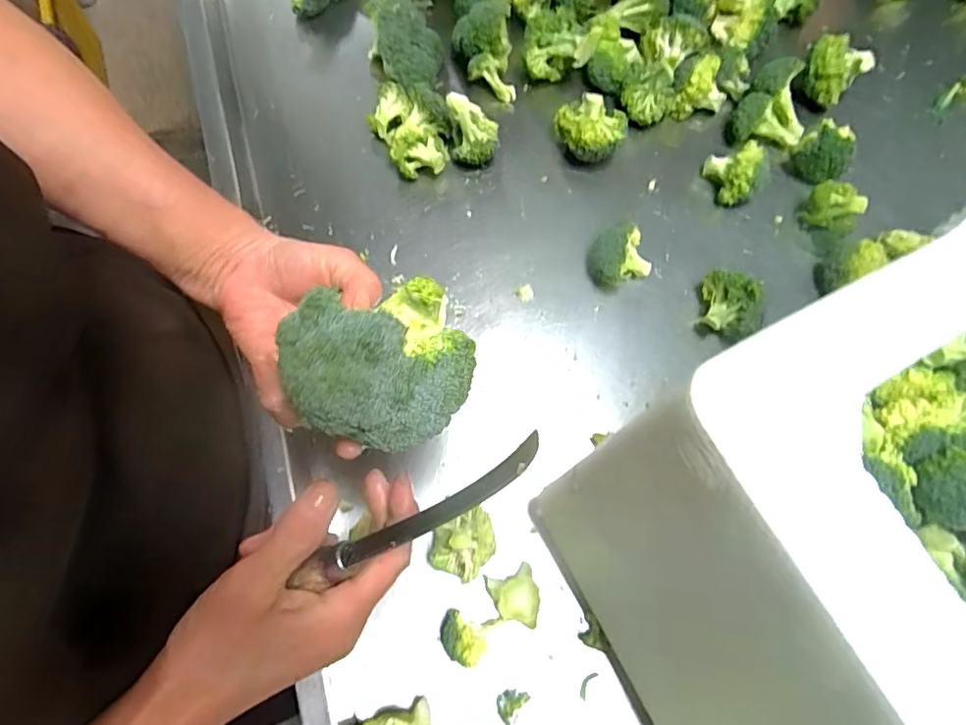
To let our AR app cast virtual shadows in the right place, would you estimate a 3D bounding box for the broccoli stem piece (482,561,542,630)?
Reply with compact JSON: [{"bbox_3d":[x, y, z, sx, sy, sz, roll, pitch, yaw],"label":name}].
[{"bbox_3d":[0.020,0.167,0.397,0.038,0.011,0.041,-5,73,0],"label":"broccoli stem piece"}]

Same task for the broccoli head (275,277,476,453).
[{"bbox_3d":[-0.049,0.002,0.271,0.086,0.056,0.071,-29,74,-7],"label":"broccoli head"}]

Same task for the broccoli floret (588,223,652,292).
[{"bbox_3d":[0.114,-0.090,0.466,0.051,0.041,0.043,-22,74,-5],"label":"broccoli floret"}]

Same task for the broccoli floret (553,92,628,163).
[{"bbox_3d":[0.099,-0.210,0.501,0.049,0.047,0.054,-33,75,-8],"label":"broccoli floret"}]

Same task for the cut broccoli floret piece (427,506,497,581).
[{"bbox_3d":[-0.014,0.129,0.388,0.050,0.026,0.040,-27,74,-6],"label":"cut broccoli floret piece"}]

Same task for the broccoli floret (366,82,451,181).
[{"bbox_3d":[-0.064,-0.209,0.503,0.057,0.040,0.087,-31,74,-7],"label":"broccoli floret"}]

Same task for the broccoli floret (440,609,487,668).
[{"bbox_3d":[-0.014,0.189,0.380,0.034,0.017,0.027,26,76,9],"label":"broccoli floret"}]

